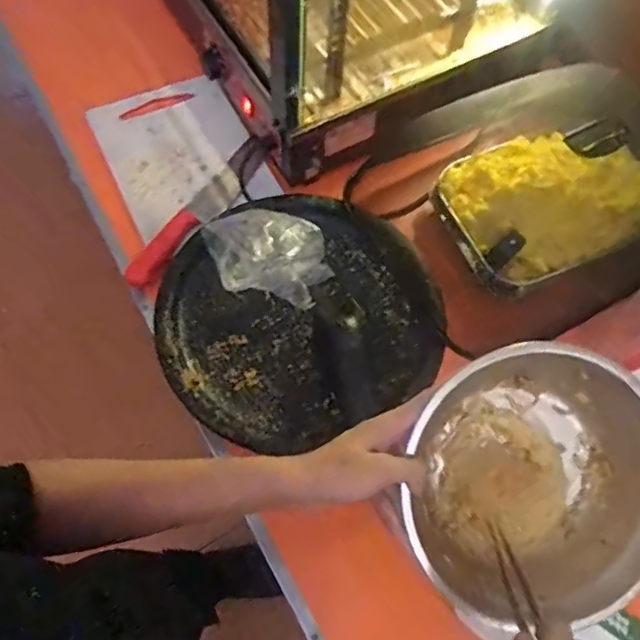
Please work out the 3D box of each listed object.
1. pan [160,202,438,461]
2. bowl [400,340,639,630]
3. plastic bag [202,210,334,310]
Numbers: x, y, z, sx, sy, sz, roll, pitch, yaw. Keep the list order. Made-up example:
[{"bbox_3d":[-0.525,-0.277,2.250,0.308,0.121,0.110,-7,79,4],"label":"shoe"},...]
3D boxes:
[{"bbox_3d":[-0.027,-0.012,0.712,0.328,0.042,0.298,-26,69,-13],"label":"pan"},{"bbox_3d":[0.190,0.145,0.516,0.231,0.101,0.231,0,82,-2],"label":"bowl"},{"bbox_3d":[-0.065,-0.083,0.715,0.156,0.086,0.115,0,66,-3],"label":"plastic bag"}]

